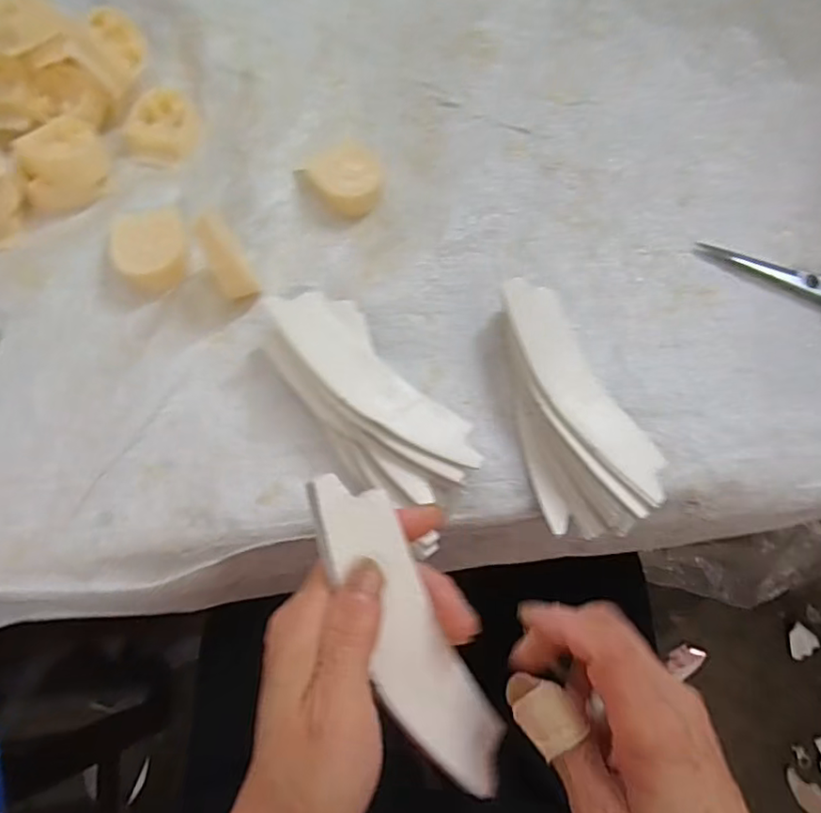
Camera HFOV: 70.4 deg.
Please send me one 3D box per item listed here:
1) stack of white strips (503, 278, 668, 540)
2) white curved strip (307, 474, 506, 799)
[{"bbox_3d":[0.095,-0.002,0.353,0.063,0.034,0.155,-12,67,-5],"label":"stack of white strips"},{"bbox_3d":[0.001,0.097,0.237,0.036,0.013,0.156,-27,104,-11],"label":"white curved strip"}]

